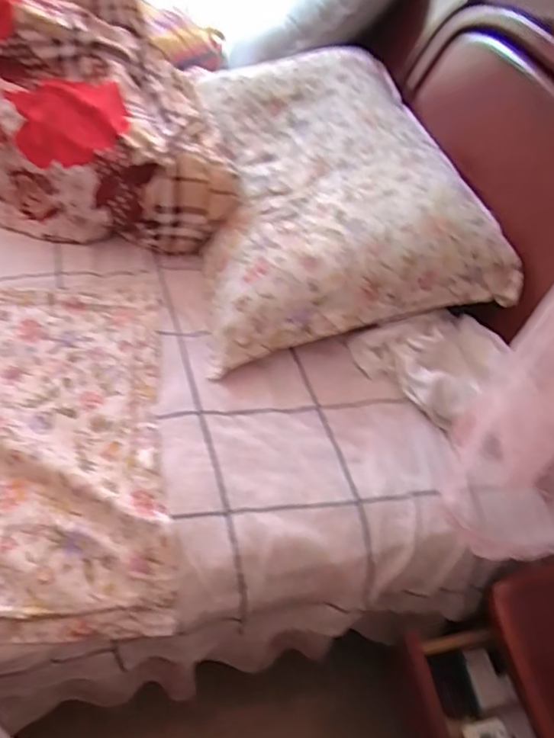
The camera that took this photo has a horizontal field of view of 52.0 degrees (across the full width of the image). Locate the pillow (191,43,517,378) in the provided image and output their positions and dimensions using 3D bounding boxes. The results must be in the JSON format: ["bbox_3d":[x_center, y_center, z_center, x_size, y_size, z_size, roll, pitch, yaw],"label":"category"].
[{"bbox_3d":[0.061,-0.306,0.958,0.422,0.167,0.604,-9,55,-12],"label":"pillow"}]

